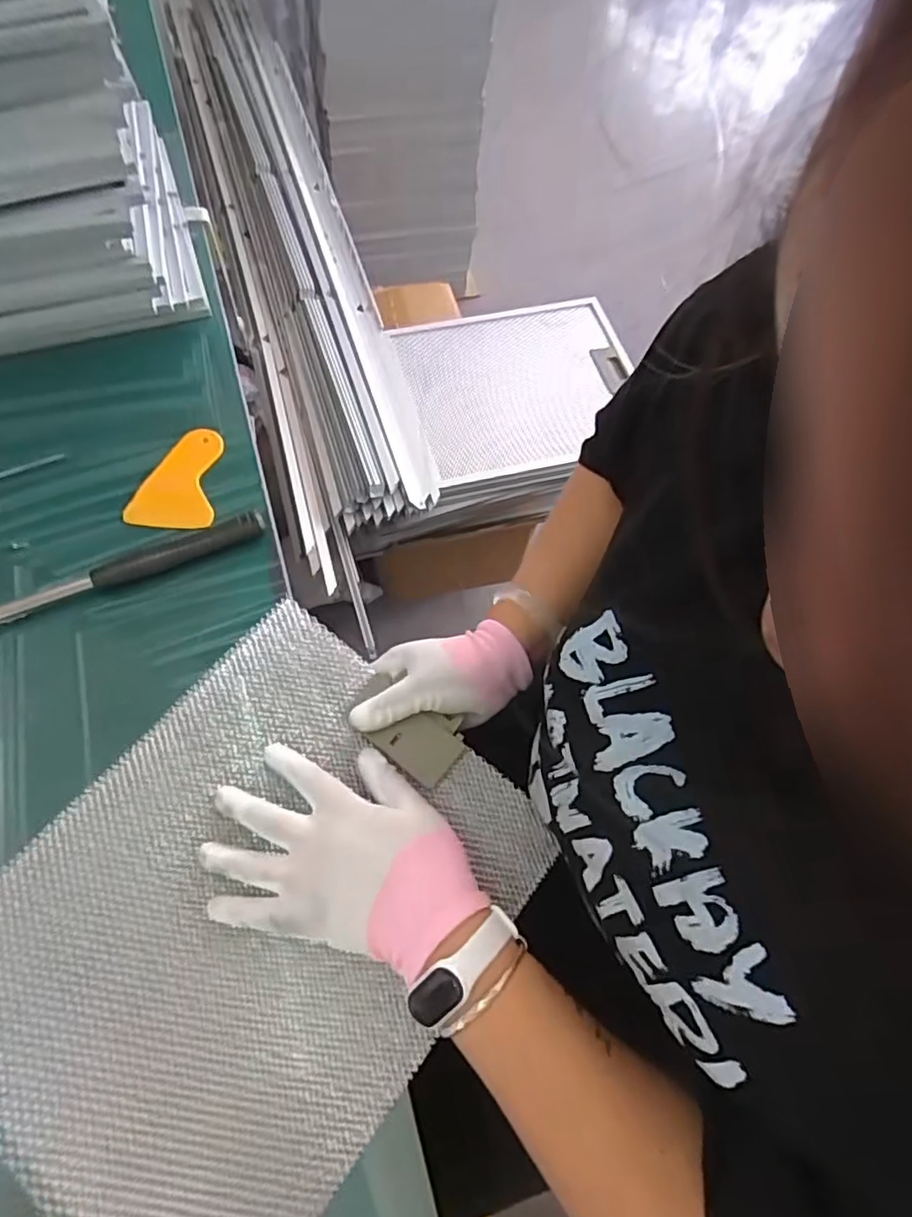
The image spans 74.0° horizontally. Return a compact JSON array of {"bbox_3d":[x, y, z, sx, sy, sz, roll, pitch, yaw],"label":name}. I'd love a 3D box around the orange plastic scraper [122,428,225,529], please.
[{"bbox_3d":[-0.240,-0.114,0.521,0.067,0.011,0.095,-1,66,-4],"label":"orange plastic scraper"}]

